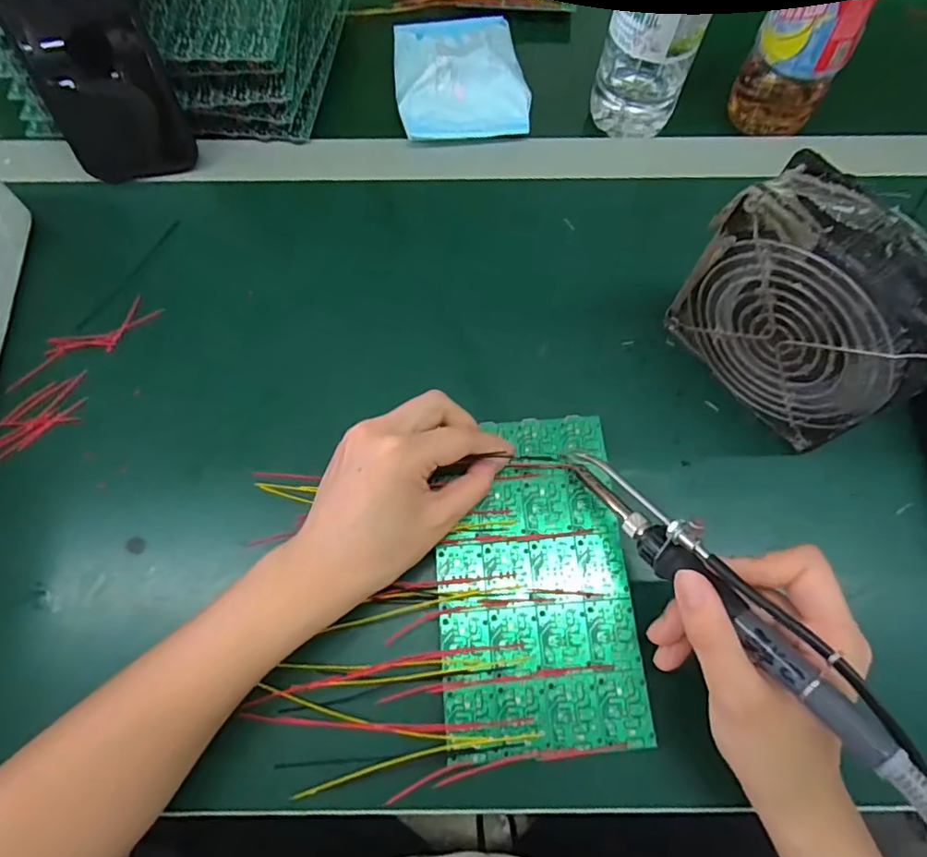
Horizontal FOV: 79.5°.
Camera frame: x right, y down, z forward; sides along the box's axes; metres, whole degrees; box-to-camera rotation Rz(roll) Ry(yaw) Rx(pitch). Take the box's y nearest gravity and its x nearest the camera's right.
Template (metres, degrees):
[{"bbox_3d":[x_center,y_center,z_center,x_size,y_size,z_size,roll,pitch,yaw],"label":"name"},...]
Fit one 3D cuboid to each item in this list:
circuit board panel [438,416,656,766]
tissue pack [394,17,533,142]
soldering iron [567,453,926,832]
[{"bbox_3d":[0.038,0.078,0.301,0.101,0.004,0.171,-4,70,-1],"label":"circuit board panel"},{"bbox_3d":[-0.005,-0.268,0.424,0.095,0.040,0.107,-8,69,-3],"label":"tissue pack"},{"bbox_3d":[0.115,0.074,0.241,0.023,0.028,0.200,-32,53,-12],"label":"soldering iron"}]

